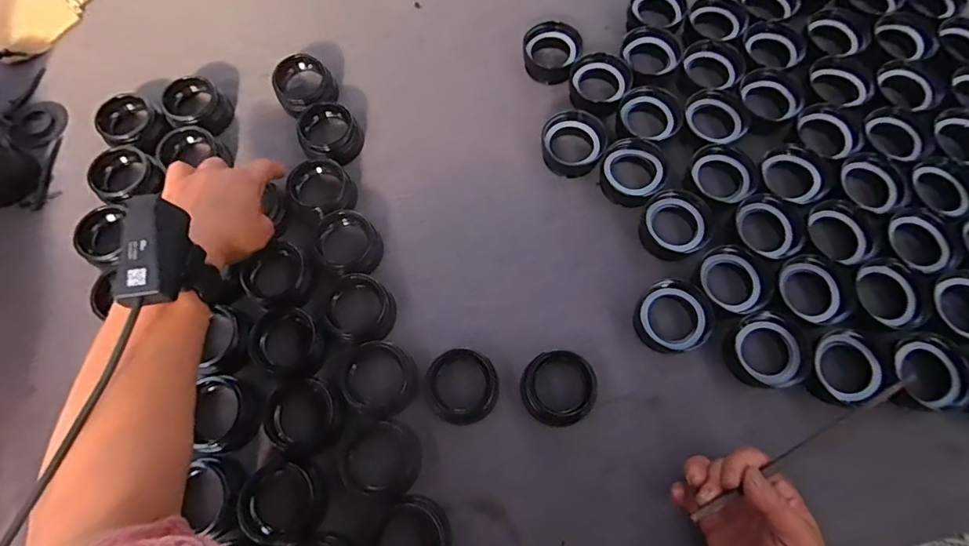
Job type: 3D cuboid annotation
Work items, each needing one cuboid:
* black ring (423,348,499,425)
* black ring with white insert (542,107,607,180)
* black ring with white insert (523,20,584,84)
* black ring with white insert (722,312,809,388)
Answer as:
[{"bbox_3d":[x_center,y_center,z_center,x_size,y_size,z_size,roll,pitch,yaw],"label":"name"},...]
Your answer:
[{"bbox_3d":[-0.020,0.102,0.436,0.066,0.022,0.062,0,68,0],"label":"black ring"},{"bbox_3d":[0.094,-0.139,0.511,0.063,0.043,0.058,0,68,0],"label":"black ring with white insert"},{"bbox_3d":[0.078,-0.256,0.562,0.066,0.039,0.056,27,70,10],"label":"black ring with white insert"},{"bbox_3d":[0.252,0.070,0.433,0.060,0.028,0.065,0,68,0],"label":"black ring with white insert"}]

